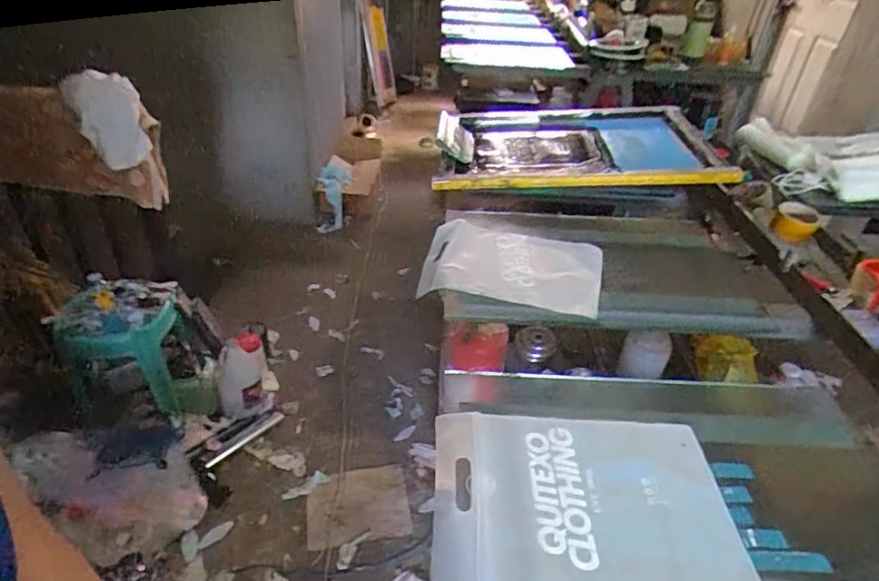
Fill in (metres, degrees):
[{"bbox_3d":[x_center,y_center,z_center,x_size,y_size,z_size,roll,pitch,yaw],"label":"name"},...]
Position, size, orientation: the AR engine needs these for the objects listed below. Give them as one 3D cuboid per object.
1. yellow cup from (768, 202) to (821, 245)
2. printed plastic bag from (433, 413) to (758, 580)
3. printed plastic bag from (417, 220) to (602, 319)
[{"bbox_3d":[0.799,-0.148,1.209,0.093,0.060,0.100,25,42,27],"label":"yellow cup"},{"bbox_3d":[0.178,0.256,0.676,0.362,0.030,0.252,3,36,0],"label":"printed plastic bag"},{"bbox_3d":[0.151,-0.049,1.135,0.368,0.054,0.263,8,36,7],"label":"printed plastic bag"}]

